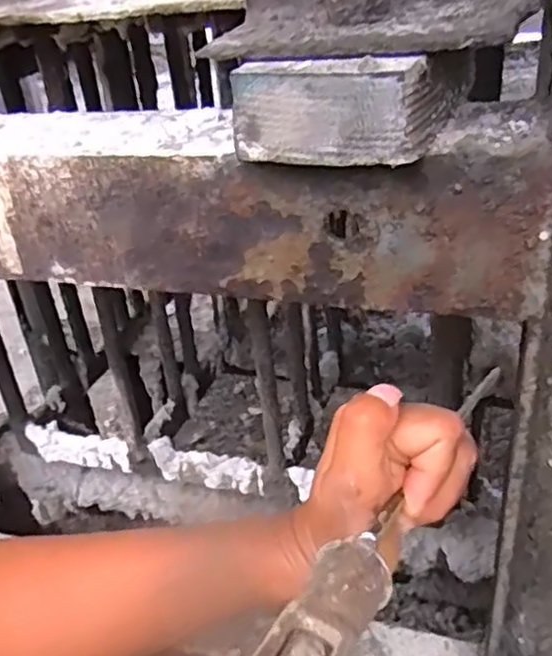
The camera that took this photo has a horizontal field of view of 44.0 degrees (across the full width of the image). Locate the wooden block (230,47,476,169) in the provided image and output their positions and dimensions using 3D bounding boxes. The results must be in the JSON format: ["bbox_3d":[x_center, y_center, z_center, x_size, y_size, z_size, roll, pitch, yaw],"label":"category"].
[{"bbox_3d":[0.029,-0.081,0.233,0.065,0.031,0.070,7,32,22],"label":"wooden block"}]

